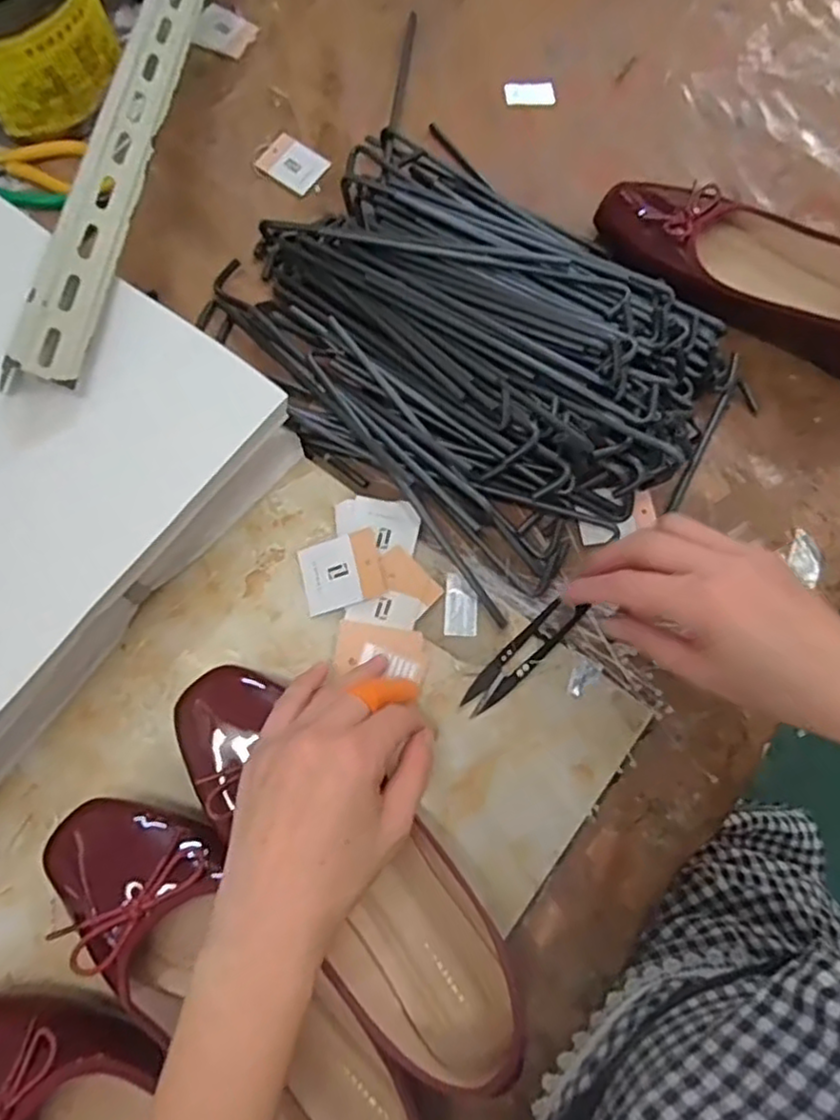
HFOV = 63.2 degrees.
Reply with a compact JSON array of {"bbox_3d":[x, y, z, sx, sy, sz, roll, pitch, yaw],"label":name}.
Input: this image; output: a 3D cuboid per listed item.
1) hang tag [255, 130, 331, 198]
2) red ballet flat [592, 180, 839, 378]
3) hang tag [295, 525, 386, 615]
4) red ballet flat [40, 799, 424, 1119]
[{"bbox_3d":[-0.102,-0.316,0.544,0.048,0.006,0.039,36,78,9],"label":"hang tag"},{"bbox_3d":[0.245,-0.206,0.478,0.246,0.066,0.100,26,77,6],"label":"red ballet flat"},{"bbox_3d":[-0.049,0.007,0.427,0.051,0.004,0.043,-17,75,6],"label":"hang tag"},{"bbox_3d":[-0.093,0.216,0.346,0.243,0.068,0.081,37,78,9],"label":"red ballet flat"}]

